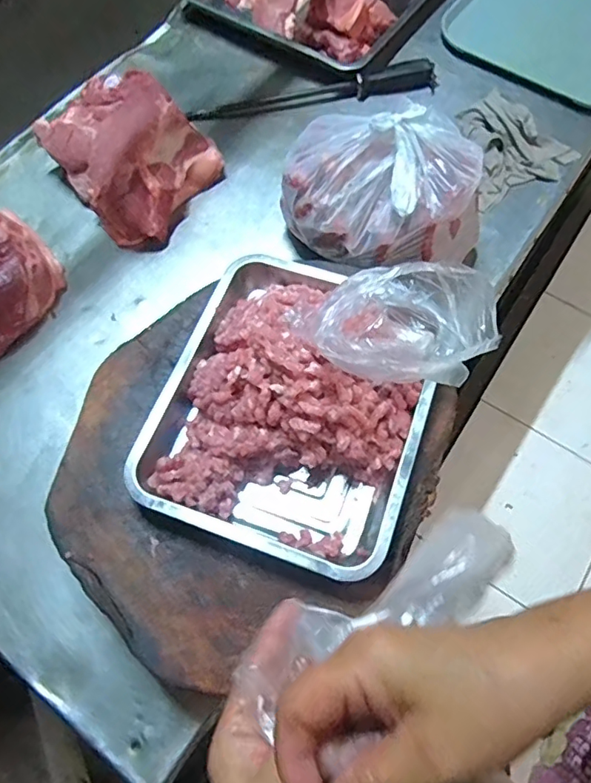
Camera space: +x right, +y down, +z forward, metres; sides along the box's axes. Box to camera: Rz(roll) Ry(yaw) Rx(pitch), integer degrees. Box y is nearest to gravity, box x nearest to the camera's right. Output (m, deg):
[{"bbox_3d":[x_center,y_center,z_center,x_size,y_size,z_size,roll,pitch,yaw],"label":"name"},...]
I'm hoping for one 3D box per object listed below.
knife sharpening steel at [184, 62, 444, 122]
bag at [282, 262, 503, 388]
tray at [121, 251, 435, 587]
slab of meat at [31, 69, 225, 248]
[{"bbox_3d":[0.030,-0.487,0.859,0.402,0.034,0.034,-10,67,-3],"label":"knife sharpening steel"},{"bbox_3d":[0.085,-0.060,0.477,0.185,0.085,0.117,3,68,4],"label":"bag"},{"bbox_3d":[0.000,-0.003,0.514,0.255,0.095,0.304,18,69,10],"label":"tray"},{"bbox_3d":[-0.243,-0.358,0.784,0.207,0.079,0.270,-41,72,-14],"label":"slab of meat"}]

